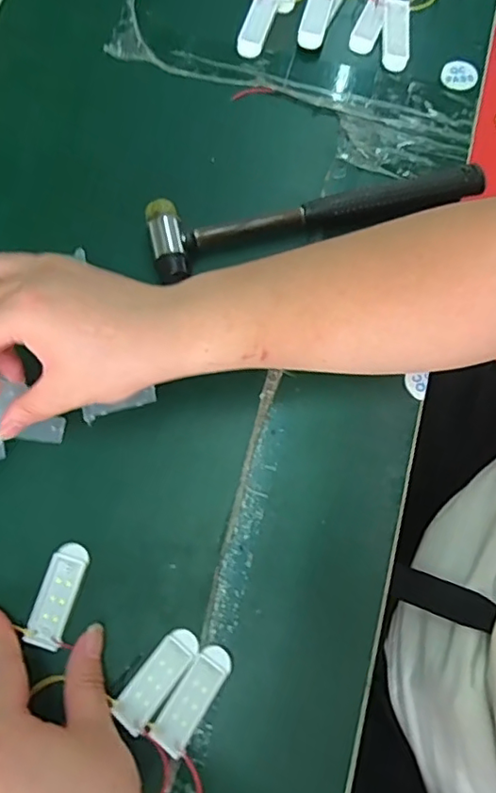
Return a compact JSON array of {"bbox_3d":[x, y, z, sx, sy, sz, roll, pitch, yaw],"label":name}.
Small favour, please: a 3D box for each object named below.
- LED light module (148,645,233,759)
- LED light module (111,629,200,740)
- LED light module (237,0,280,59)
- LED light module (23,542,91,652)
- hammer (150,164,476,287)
[{"bbox_3d":[-0.030,0.169,0.315,0.021,0.009,0.058,33,76,10],"label":"LED light module"},{"bbox_3d":[-0.051,0.161,0.320,0.021,0.005,0.058,37,77,11],"label":"LED light module"},{"bbox_3d":[0.007,-0.298,0.450,0.021,0.008,0.060,17,74,6],"label":"LED light module"},{"bbox_3d":[-0.113,0.118,0.335,0.023,0.006,0.058,15,74,5],"label":"LED light module"},{"bbox_3d":[0.047,-0.135,0.395,0.233,0.021,0.056,-17,74,-4],"label":"hammer"}]

